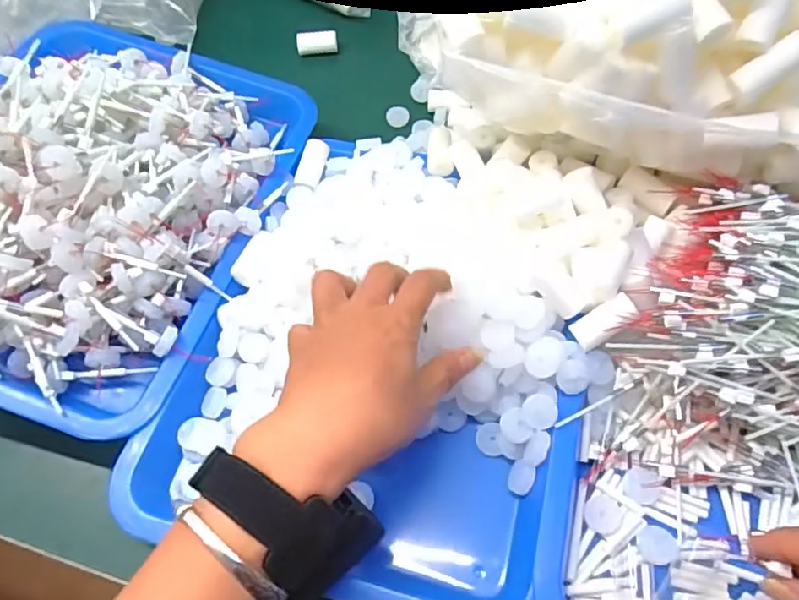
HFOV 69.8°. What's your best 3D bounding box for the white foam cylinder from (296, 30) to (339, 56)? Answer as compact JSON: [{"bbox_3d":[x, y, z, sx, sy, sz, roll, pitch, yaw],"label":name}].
[{"bbox_3d":[-0.085,-0.266,0.591,0.042,0.018,0.019,-5,58,0],"label":"white foam cylinder"}]

